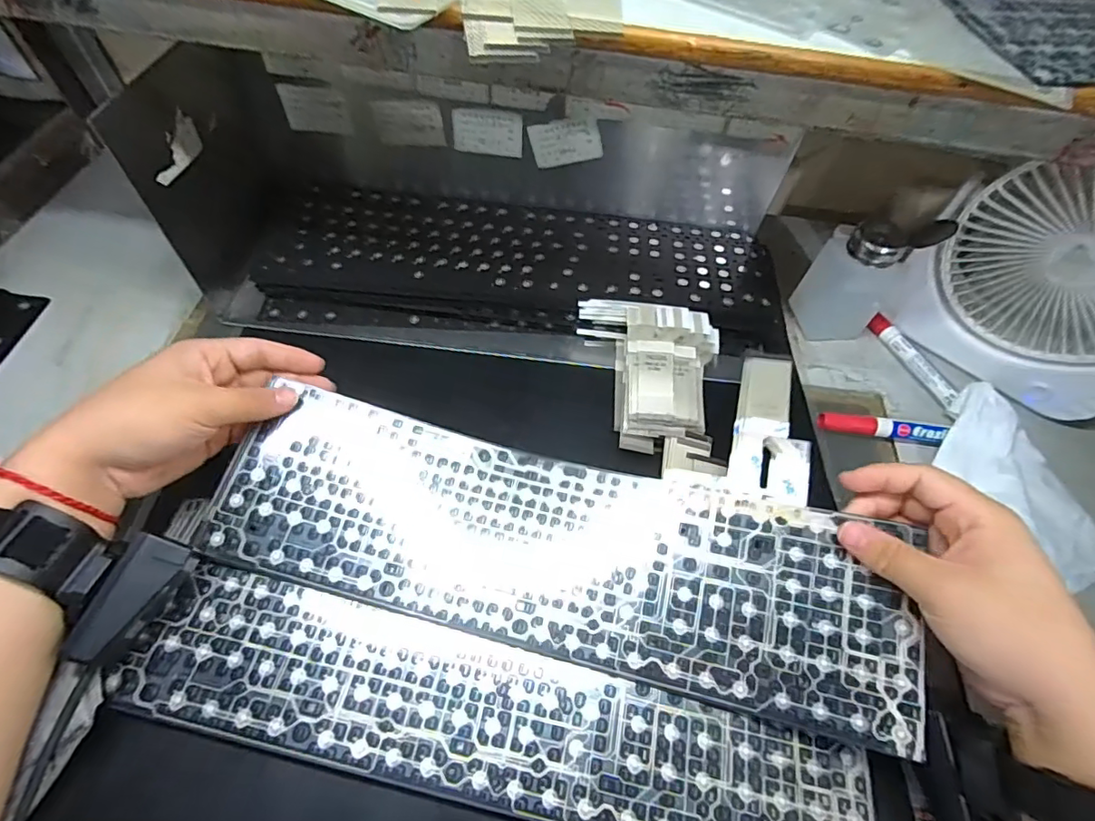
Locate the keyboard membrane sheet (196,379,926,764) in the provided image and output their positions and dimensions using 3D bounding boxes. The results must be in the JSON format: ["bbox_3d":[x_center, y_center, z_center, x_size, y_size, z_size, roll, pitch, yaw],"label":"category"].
[{"bbox_3d":[0.002,0.084,0.337,0.413,0.037,0.119,14,58,8],"label":"keyboard membrane sheet"}]

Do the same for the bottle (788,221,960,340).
[{"bbox_3d":[0.266,-0.119,0.454,0.073,0.121,0.060,37,60,18],"label":"bottle"}]

